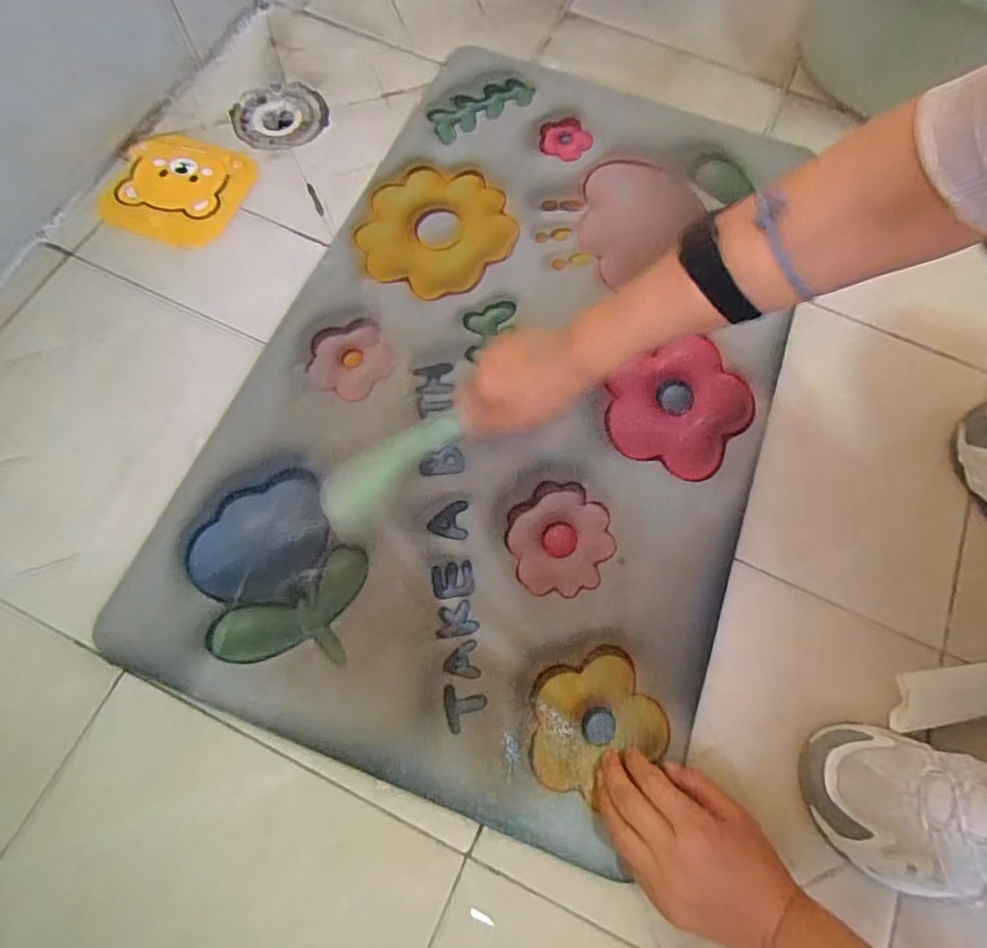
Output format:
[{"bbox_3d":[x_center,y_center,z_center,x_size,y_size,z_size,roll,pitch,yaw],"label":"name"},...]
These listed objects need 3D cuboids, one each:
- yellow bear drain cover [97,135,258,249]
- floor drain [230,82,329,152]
[{"bbox_3d":[-0.338,-0.304,0.604,0.142,0.009,0.130,14,76,0],"label":"yellow bear drain cover"},{"bbox_3d":[-0.247,-0.414,0.657,0.103,0.013,0.103,-2,72,-2],"label":"floor drain"}]

